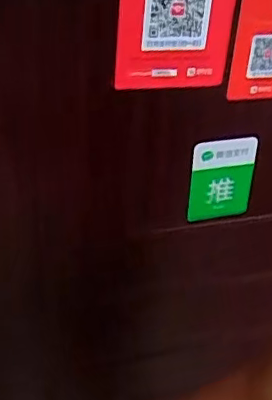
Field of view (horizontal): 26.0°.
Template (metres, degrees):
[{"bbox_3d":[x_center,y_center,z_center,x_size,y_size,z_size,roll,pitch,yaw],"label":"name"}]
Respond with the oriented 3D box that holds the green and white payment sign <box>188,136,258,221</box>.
[{"bbox_3d":[0.104,-0.025,0.705,0.079,0.113,0.006,-10,37,-15],"label":"green and white payment sign"}]

